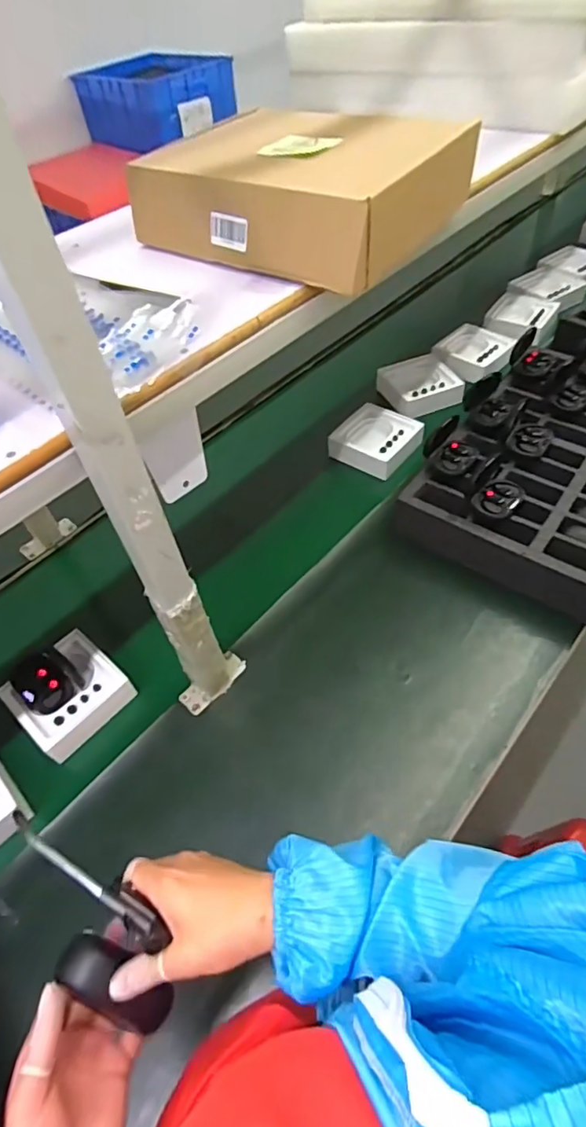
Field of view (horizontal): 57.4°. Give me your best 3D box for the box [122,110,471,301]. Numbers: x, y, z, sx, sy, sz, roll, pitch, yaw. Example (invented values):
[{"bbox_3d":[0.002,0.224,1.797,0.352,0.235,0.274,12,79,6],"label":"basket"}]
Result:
[{"bbox_3d":[0.016,-0.447,0.632,0.318,0.081,0.293,27,57,24],"label":"box"}]

